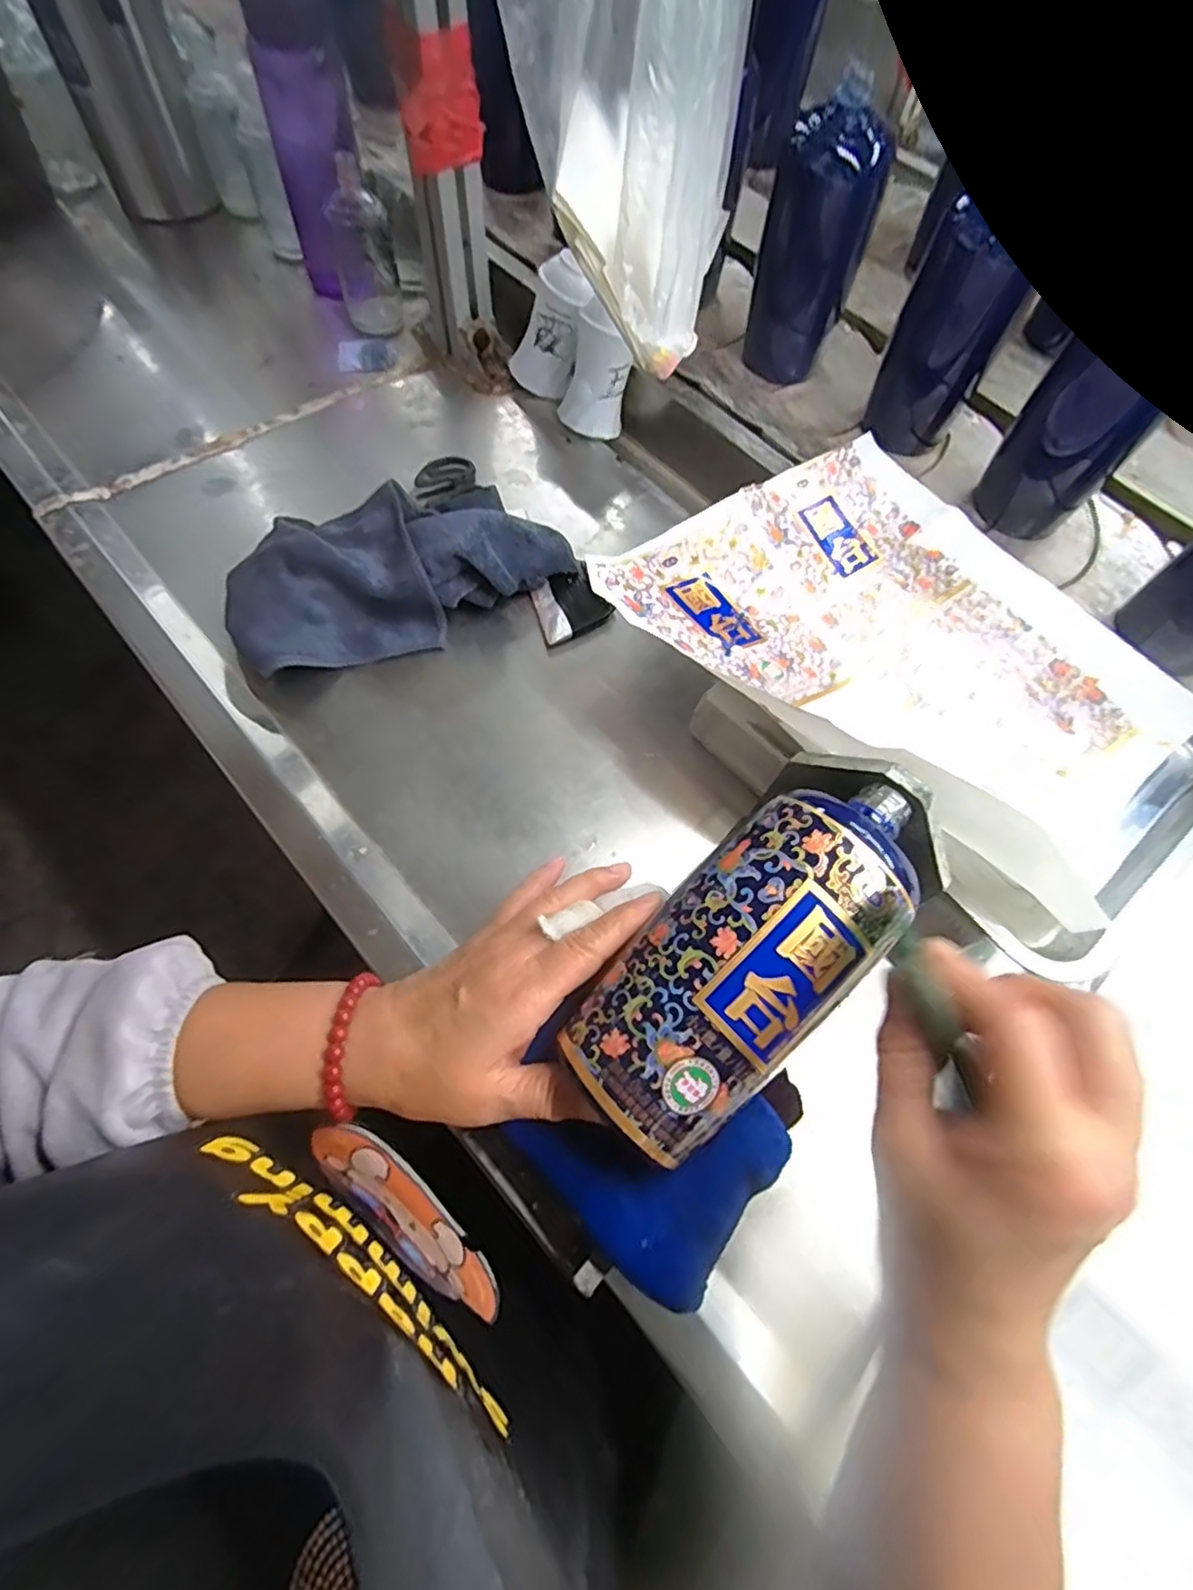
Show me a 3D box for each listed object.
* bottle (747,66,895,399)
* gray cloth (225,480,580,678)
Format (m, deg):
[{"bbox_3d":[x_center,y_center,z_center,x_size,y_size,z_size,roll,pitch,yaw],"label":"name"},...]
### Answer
[{"bbox_3d":[0.178,-0.451,0.523,0.066,0.178,0.066,-36,73,-17],"label":"bottle"},{"bbox_3d":[-0.142,-0.169,0.461,0.243,0.070,0.123,-18,68,-11],"label":"gray cloth"}]

